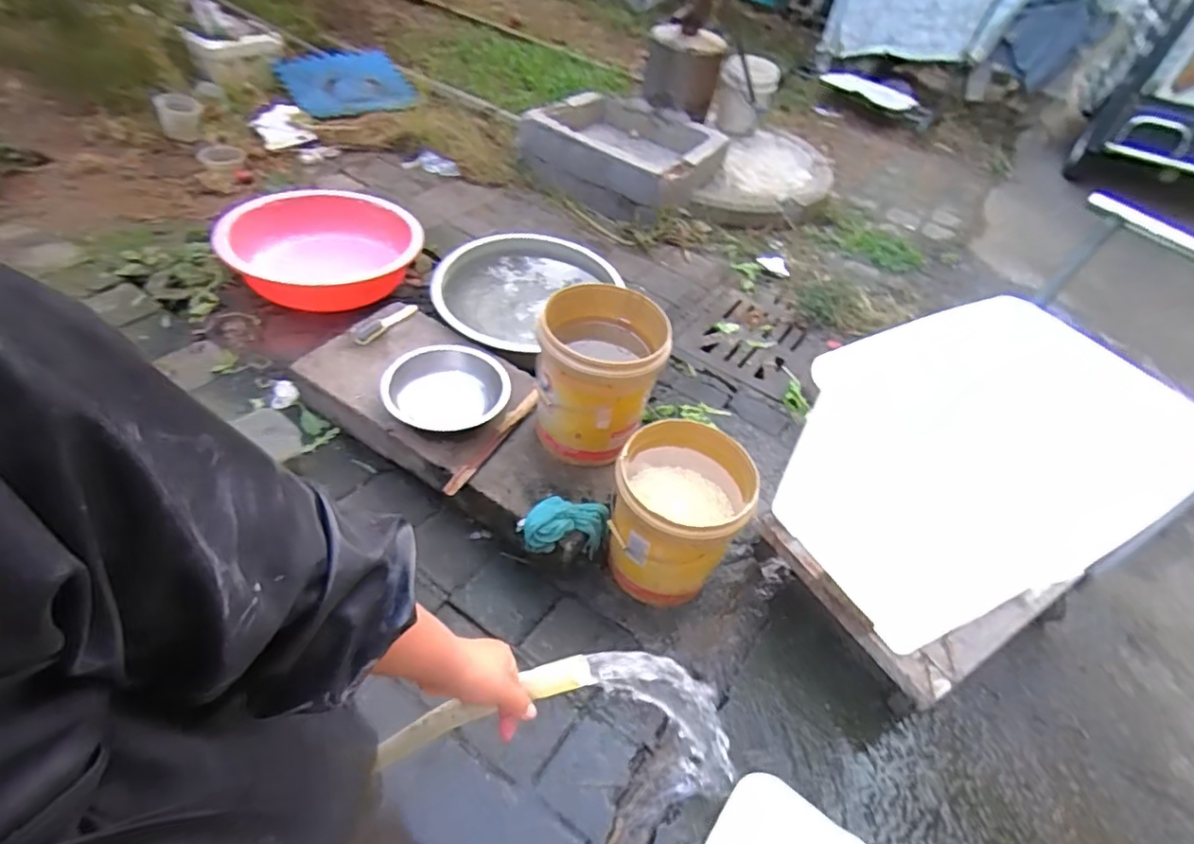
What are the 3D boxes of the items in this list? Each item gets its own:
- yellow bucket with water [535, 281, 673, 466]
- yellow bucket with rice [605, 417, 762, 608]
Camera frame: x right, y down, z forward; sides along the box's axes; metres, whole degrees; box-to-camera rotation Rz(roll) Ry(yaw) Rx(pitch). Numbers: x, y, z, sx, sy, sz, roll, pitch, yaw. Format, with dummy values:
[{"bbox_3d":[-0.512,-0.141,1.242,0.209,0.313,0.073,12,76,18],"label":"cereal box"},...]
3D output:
[{"bbox_3d":[0.002,-0.103,1.396,0.277,0.304,0.286,5,46,-6],"label":"yellow bucket with water"},{"bbox_3d":[0.171,0.209,1.344,0.261,0.311,0.269,5,46,-6],"label":"yellow bucket with rice"}]

